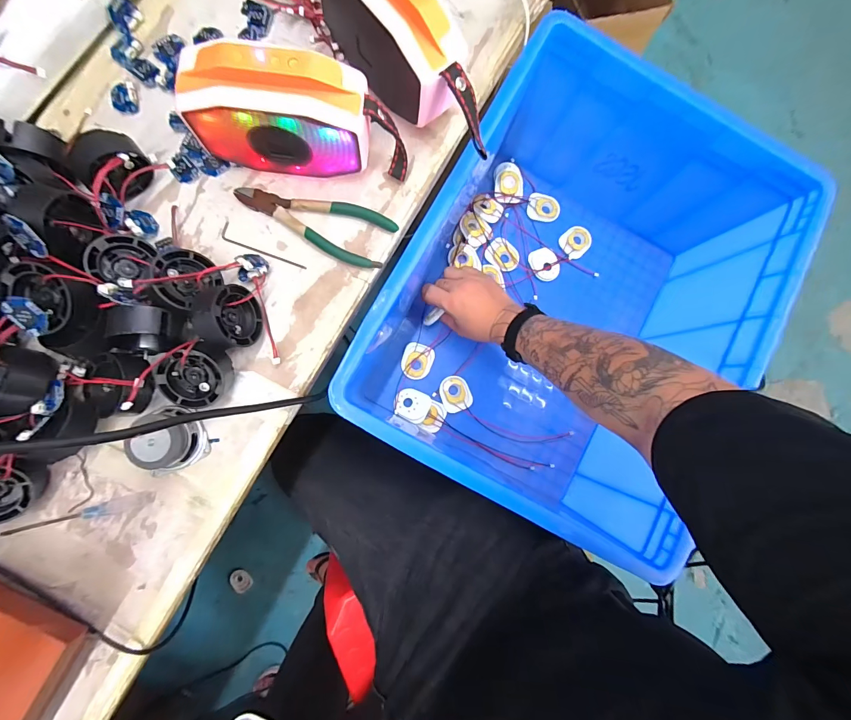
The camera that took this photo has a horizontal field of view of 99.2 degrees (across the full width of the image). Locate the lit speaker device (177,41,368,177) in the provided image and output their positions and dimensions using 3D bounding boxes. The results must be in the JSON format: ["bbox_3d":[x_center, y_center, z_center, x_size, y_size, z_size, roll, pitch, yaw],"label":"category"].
[{"bbox_3d":[-0.120,-0.207,0.313,0.147,0.085,0.056,4,84,-6],"label":"lit speaker device"}]

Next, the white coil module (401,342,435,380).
[{"bbox_3d":[-0.013,0.002,0.595,0.051,0.004,0.058,18,83,-4],"label":"white coil module"}]

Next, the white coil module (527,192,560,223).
[{"bbox_3d":[0.210,-0.271,0.642,0.058,0.004,0.048,10,84,-5],"label":"white coil module"}]

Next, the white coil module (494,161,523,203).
[{"bbox_3d":[0.146,-0.312,0.633,0.048,0.011,0.072,0,85,-6],"label":"white coil module"}]

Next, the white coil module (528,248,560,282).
[{"bbox_3d":[0.207,-0.166,0.630,0.045,0.007,0.060,-31,89,-8],"label":"white coil module"}]

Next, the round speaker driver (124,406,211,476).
[{"bbox_3d":[-0.221,0.068,0.309,0.049,0.029,0.054,-20,87,-8],"label":"round speaker driver"}]

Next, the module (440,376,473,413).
[{"bbox_3d":[0.051,0.055,0.594,0.049,0.007,0.059,-19,87,-8],"label":"module"}]

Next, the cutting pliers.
[{"bbox_3d":[-0.107,-0.137,0.348,0.152,0.010,0.056,22,83,-4],"label":"cutting pliers"}]

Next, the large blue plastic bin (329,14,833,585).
[{"bbox_3d":[0.192,-0.079,0.512,0.392,0.232,0.519,30,82,-3],"label":"large blue plastic bin"}]

